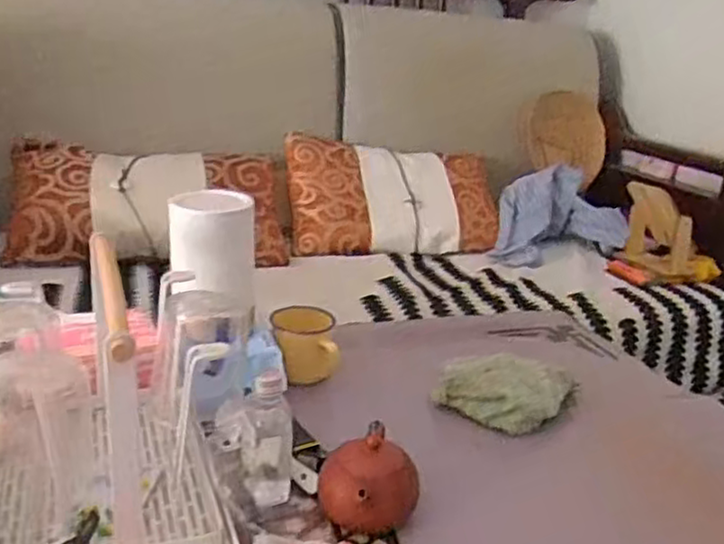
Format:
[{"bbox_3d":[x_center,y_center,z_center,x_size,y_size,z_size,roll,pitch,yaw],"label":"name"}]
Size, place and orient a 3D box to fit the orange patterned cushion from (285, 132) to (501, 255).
[{"bbox_3d":[0.075,-0.166,1.655,0.503,0.120,0.288,0,65,-18],"label":"orange patterned cushion"}]

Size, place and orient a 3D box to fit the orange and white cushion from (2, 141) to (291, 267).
[{"bbox_3d":[-0.436,-0.140,1.459,0.537,0.124,0.322,6,49,-20],"label":"orange and white cushion"}]

